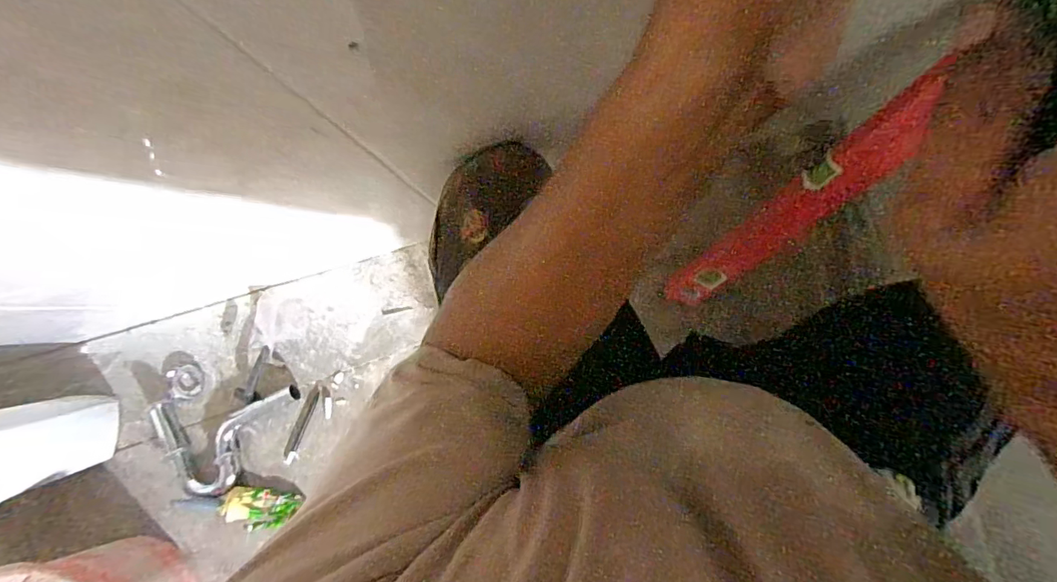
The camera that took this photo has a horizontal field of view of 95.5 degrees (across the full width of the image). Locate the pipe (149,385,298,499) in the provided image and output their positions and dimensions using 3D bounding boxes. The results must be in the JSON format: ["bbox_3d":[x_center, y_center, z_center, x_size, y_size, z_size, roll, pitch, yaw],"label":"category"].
[{"bbox_3d":[-0.513,0.257,0.817,0.248,0.046,0.162,-7,88,3],"label":"pipe"}]

